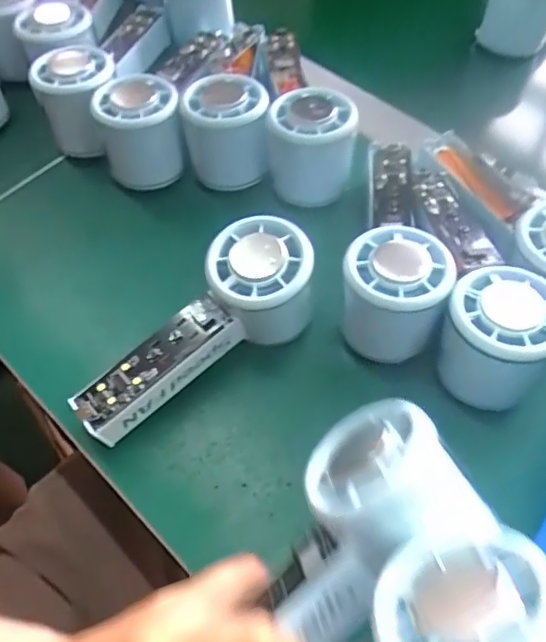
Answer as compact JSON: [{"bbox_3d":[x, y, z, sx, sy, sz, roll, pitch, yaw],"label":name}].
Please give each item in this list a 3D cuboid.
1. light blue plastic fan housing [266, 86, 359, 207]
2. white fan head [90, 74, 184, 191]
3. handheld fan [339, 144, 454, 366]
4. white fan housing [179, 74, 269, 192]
[{"bbox_3d":[0.026,-0.116,0.391,0.057,0.072,0.055,0,58,1],"label":"light blue plastic fan housing"},{"bbox_3d":[-0.092,-0.134,0.401,0.055,0.059,0.054,-7,58,-3],"label":"white fan head"},{"bbox_3d":[0.075,-0.047,0.343,0.056,0.064,0.140,9,59,6],"label":"handheld fan"},{"bbox_3d":[-0.032,-0.133,0.398,0.056,0.061,0.052,0,58,1],"label":"white fan housing"}]

